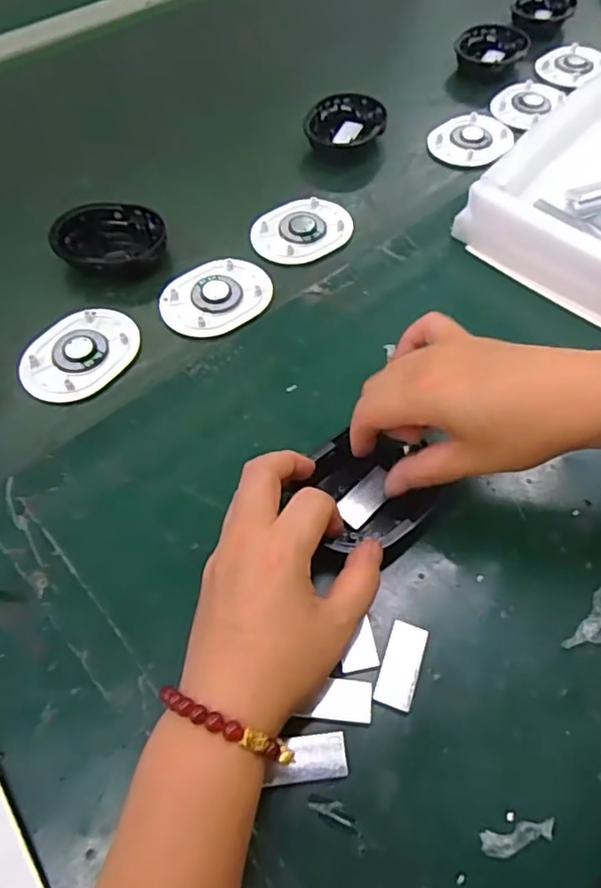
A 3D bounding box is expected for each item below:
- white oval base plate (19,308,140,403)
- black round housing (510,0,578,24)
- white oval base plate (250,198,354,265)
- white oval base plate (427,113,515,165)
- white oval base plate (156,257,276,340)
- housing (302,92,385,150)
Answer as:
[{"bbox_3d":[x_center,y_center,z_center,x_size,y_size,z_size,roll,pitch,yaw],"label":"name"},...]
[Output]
[{"bbox_3d":[-0.161,-0.067,0.428,0.065,0.008,0.089,25,62,15],"label":"white oval base plate"},{"bbox_3d":[0.293,-0.528,0.707,0.073,0.021,0.090,15,60,10],"label":"black round housing"},{"bbox_3d":[0.002,-0.188,0.500,0.088,0.006,0.066,-26,61,-14],"label":"white oval base plate"},{"bbox_3d":[0.170,-0.306,0.579,0.079,0.013,0.074,15,60,10],"label":"white oval base plate"},{"bbox_3d":[-0.066,-0.118,0.459,0.090,0.007,0.066,-39,65,-20],"label":"white oval base plate"},{"bbox_3d":[0.045,-0.312,0.572,0.072,0.021,0.089,15,60,10],"label":"housing"}]

